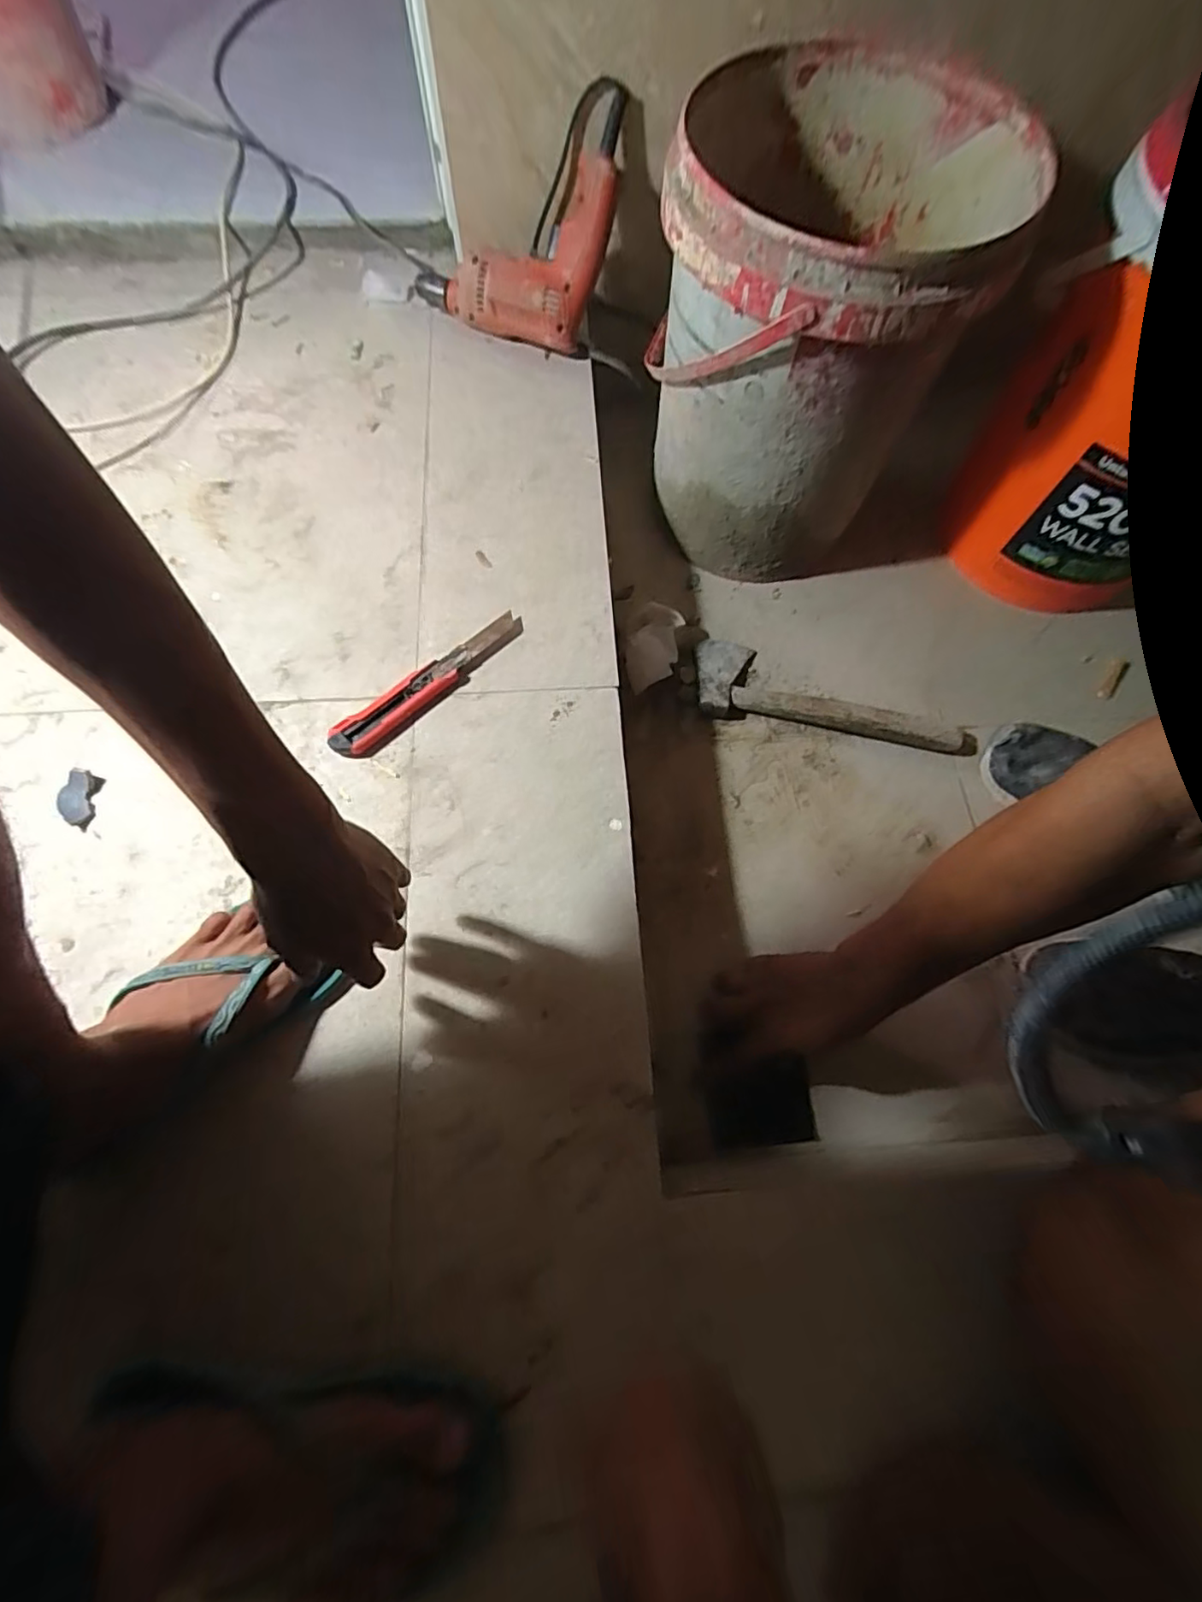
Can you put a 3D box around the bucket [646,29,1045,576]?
[{"bbox_3d":[0.213,-0.490,0.666,0.293,0.361,0.332,19,69,5],"label":"bucket"}]

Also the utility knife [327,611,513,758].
[{"bbox_3d":[-0.166,-0.114,0.566,0.037,0.015,0.206,43,75,13],"label":"utility knife"}]

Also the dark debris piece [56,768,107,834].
[{"bbox_3d":[-0.457,-0.002,0.520,0.030,0.010,0.050,4,70,1],"label":"dark debris piece"}]

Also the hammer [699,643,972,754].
[{"bbox_3d":[0.280,-0.129,0.708,0.333,0.031,0.105,10,69,1],"label":"hammer"}]

